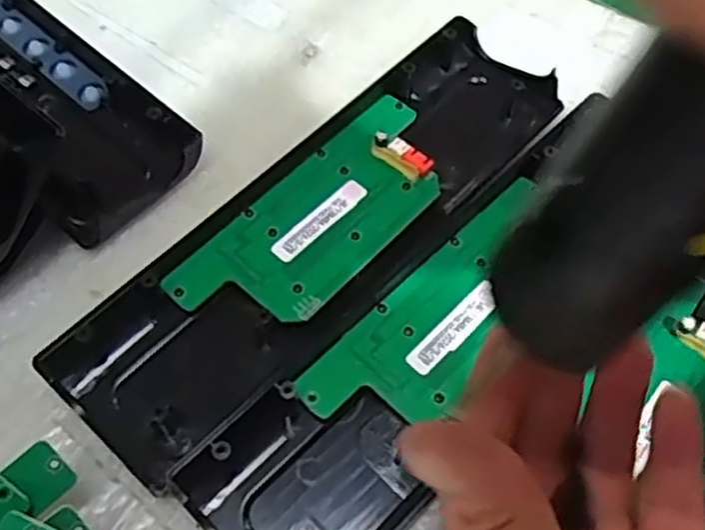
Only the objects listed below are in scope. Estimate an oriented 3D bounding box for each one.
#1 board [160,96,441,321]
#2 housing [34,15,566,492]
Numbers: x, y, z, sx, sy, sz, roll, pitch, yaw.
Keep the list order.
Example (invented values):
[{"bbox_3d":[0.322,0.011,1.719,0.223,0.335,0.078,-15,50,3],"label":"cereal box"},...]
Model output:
[{"bbox_3d":[-0.012,-0.021,0.314,0.053,0.011,0.131,38,66,20],"label":"board"},{"bbox_3d":[-0.010,-0.022,0.317,0.080,0.015,0.246,39,66,20],"label":"housing"}]

